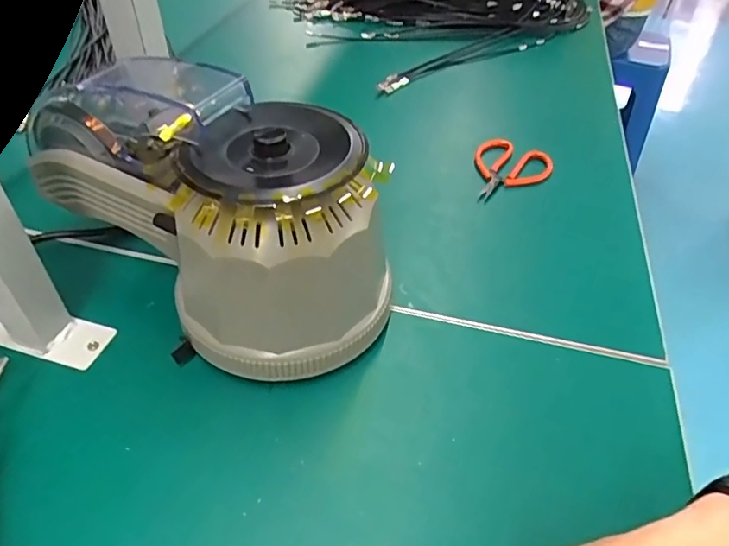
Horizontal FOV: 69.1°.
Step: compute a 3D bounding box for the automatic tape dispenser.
[{"bbox_3d":[-0.102,-0.040,0.385,0.246,0.152,0.134,32,52,26],"label":"automatic tape dispenser"}]

